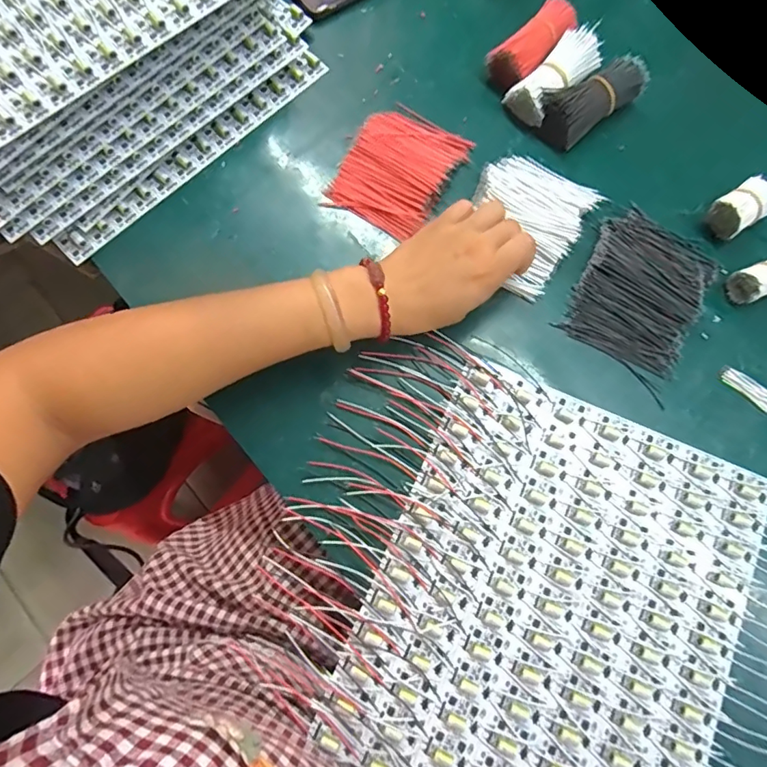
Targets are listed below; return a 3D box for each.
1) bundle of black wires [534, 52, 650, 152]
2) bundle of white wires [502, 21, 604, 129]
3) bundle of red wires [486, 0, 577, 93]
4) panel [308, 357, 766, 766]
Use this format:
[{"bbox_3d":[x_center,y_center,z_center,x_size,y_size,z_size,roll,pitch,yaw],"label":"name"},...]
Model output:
[{"bbox_3d":[0.184,-0.252,0.447,0.094,0.033,0.045,-34,77,-9],"label":"bundle of black wires"},{"bbox_3d":[0.155,-0.274,0.455,0.091,0.039,0.042,-42,78,-11],"label":"bundle of white wires"},{"bbox_3d":[0.135,-0.308,0.465,0.041,0.040,0.092,42,78,10],"label":"bundle of red wires"},{"bbox_3d":[0.120,0.152,0.350,0.238,0.010,0.286,24,77,8],"label":"panel"}]

